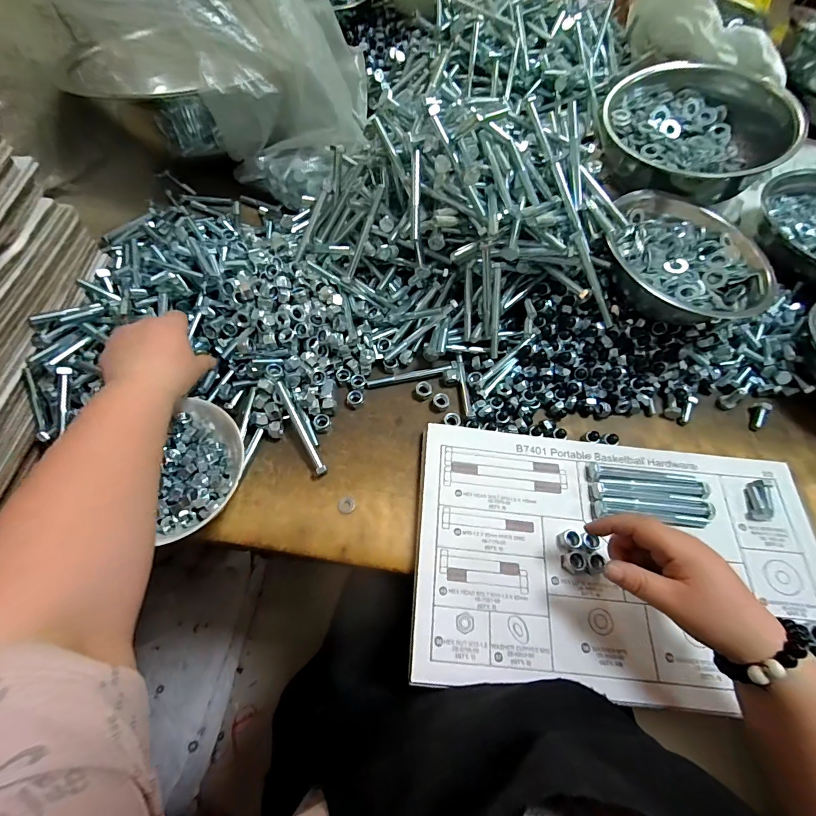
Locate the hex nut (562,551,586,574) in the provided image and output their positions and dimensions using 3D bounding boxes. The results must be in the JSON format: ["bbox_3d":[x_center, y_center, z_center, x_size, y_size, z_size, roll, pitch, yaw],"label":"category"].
[{"bbox_3d":[0.151,0.140,0.364,0.020,0.007,0.017,-16,65,-10],"label":"hex nut"}]

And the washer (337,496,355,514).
[{"bbox_3d":[-0.060,0.095,0.391,0.016,0.004,0.017,1,64,-2],"label":"washer"}]

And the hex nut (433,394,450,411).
[{"bbox_3d":[0.037,-0.007,0.442,0.018,0.010,0.017,14,64,4],"label":"hex nut"}]

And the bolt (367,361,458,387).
[{"bbox_3d":[0.006,-0.039,0.461,0.104,0.015,0.015,-8,64,-6],"label":"bolt"}]

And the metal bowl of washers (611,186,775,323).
[{"bbox_3d":[0.303,-0.169,0.442,0.178,0.054,0.167,1,64,-2],"label":"metal bowl of washers"}]

